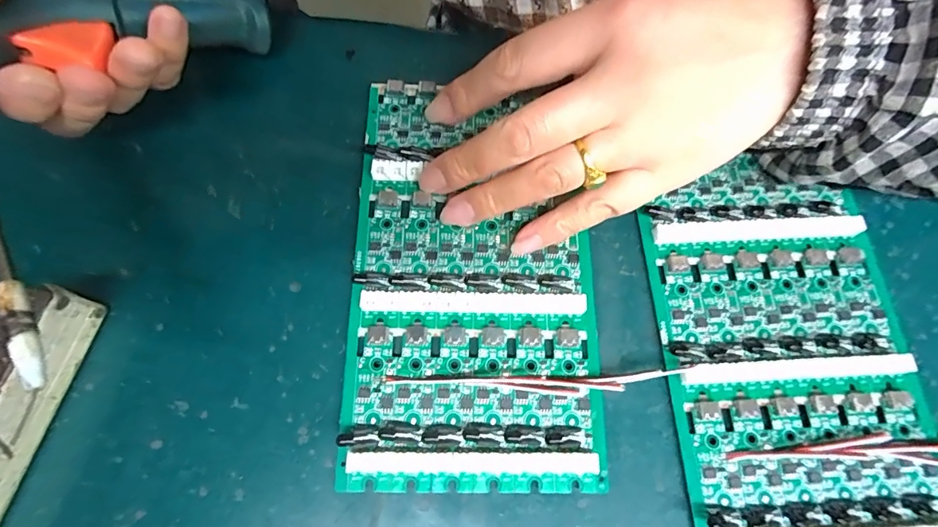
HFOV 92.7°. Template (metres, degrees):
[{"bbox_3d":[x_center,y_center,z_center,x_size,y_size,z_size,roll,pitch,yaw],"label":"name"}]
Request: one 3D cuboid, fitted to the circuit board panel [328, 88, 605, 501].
[{"bbox_3d":[0.001,0.000,0.200,0.103,0.007,0.182,1,72,-1],"label":"circuit board panel"}]

